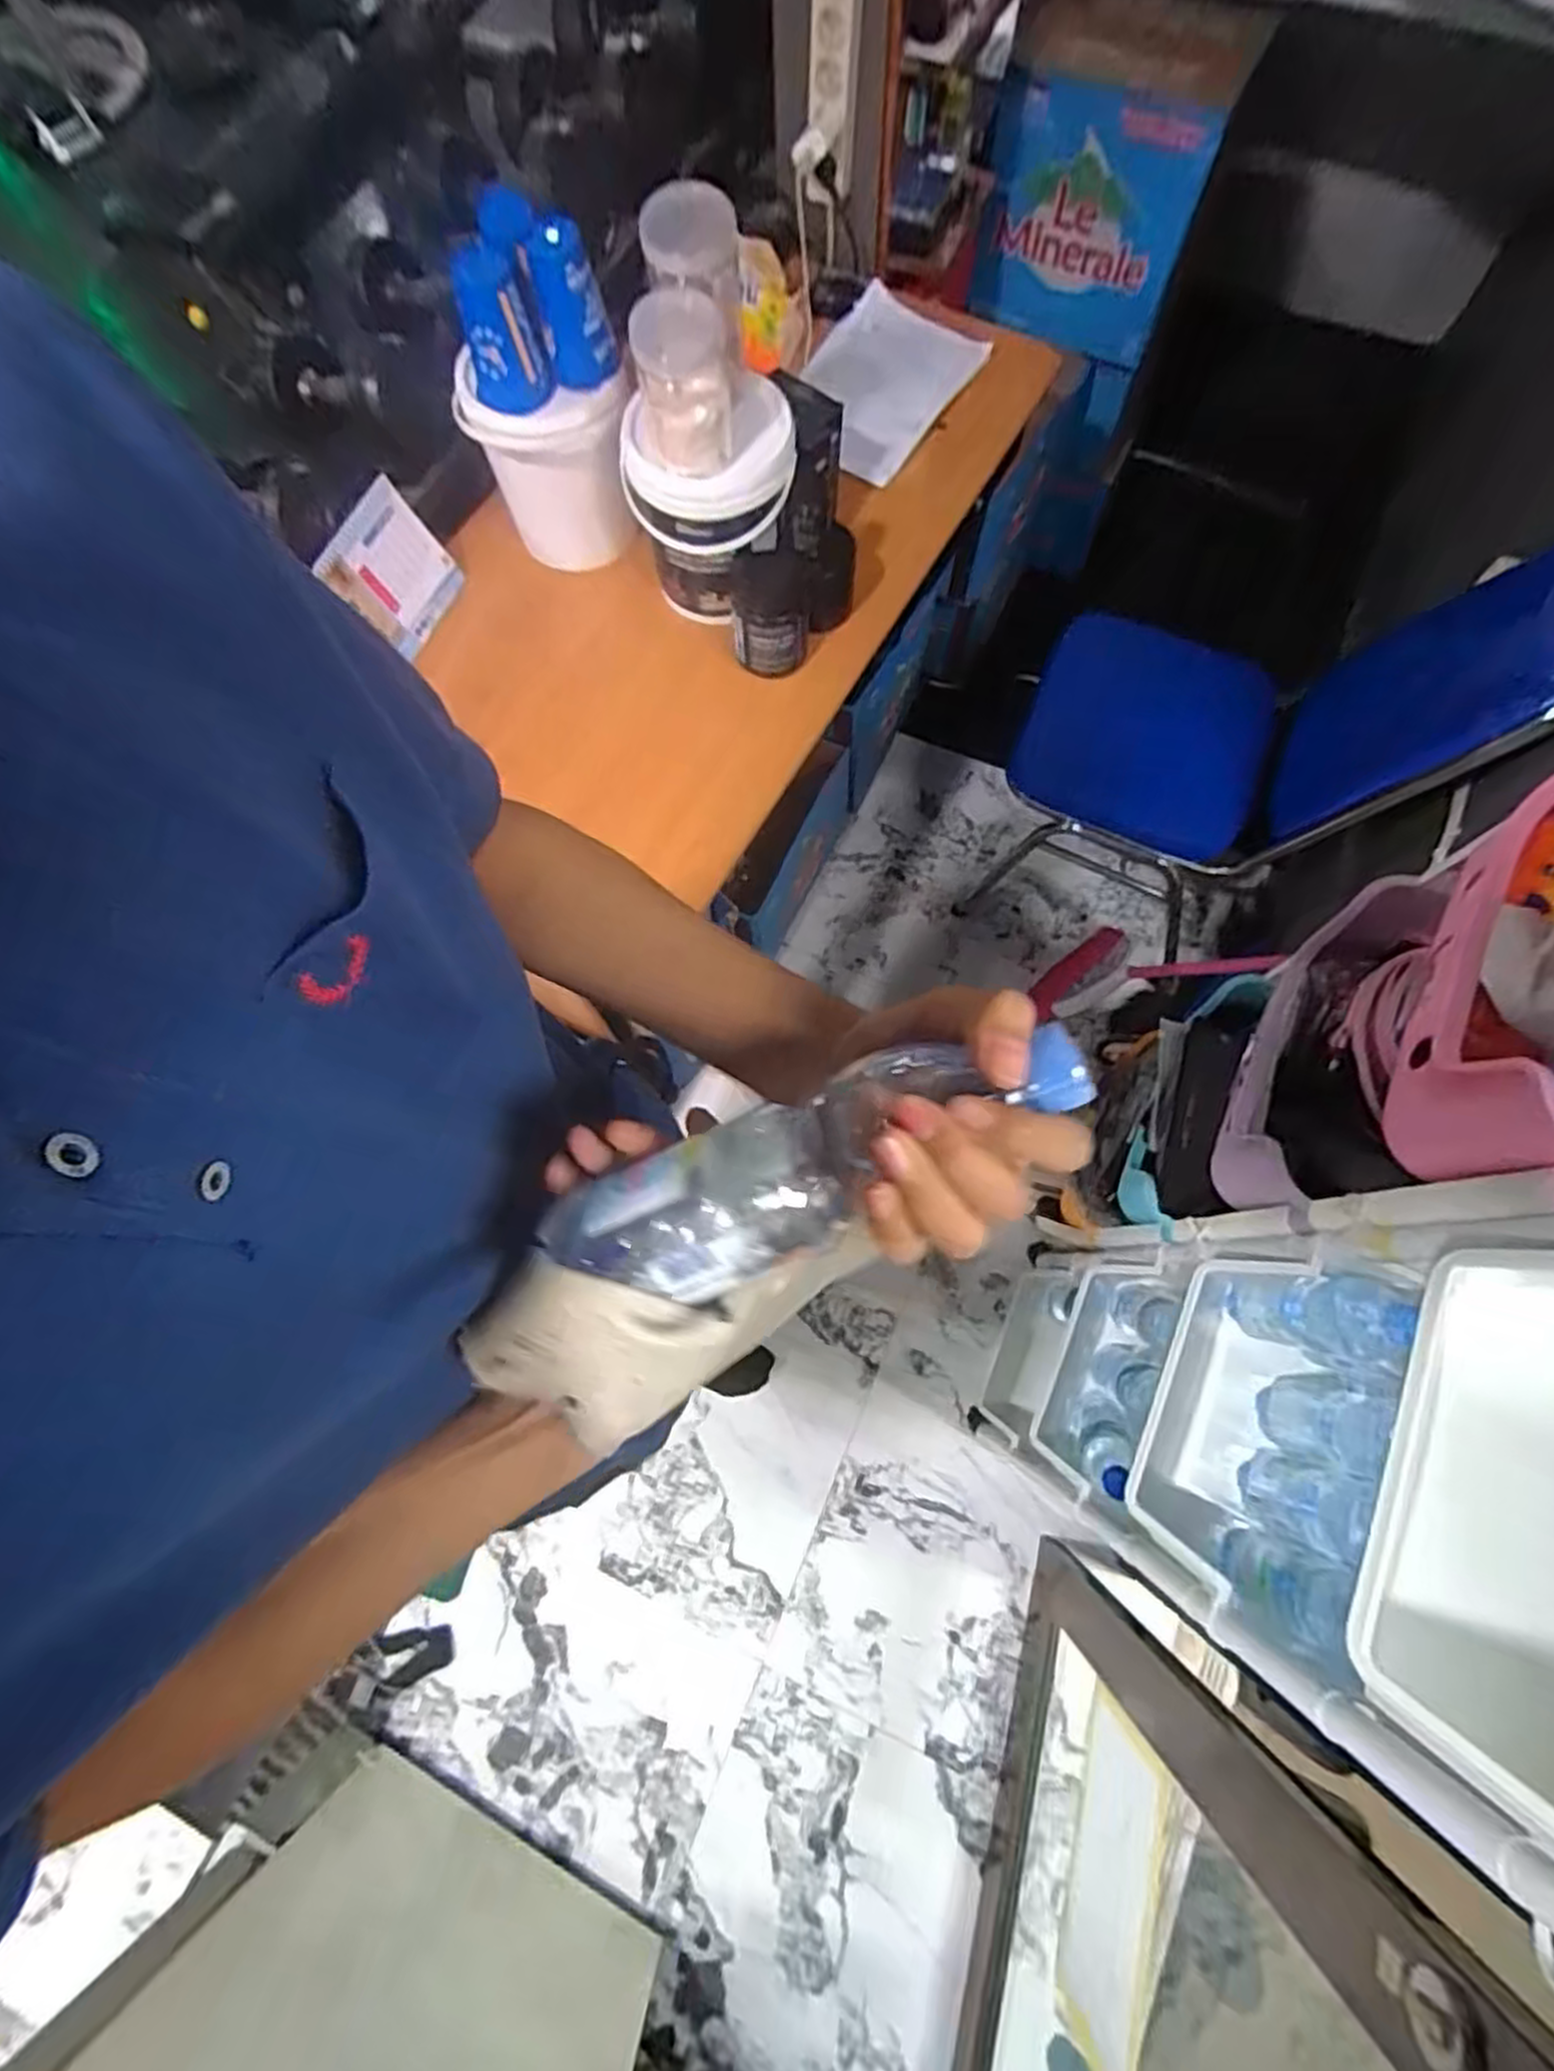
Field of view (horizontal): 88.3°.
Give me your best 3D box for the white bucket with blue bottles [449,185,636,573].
[{"bbox_3d":[-0.285,-0.765,0.990,0.190,0.311,0.208,0,73,1],"label":"white bucket with blue bottles"}]

